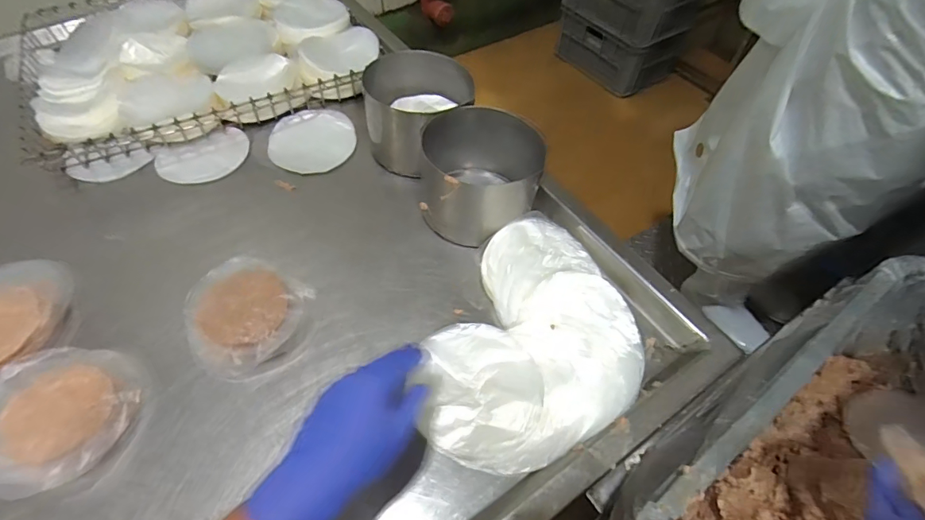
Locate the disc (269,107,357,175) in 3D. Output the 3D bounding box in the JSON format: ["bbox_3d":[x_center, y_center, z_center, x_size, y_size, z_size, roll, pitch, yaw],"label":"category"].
[{"bbox_3d":[-0.221,-0.181,0.660,0.119,0.007,0.133,-15,58,-10],"label":"disc"}]

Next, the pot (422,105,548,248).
[{"bbox_3d":[0.023,-0.100,0.552,0.143,0.107,0.135,-2,56,-2],"label":"pot"}]

